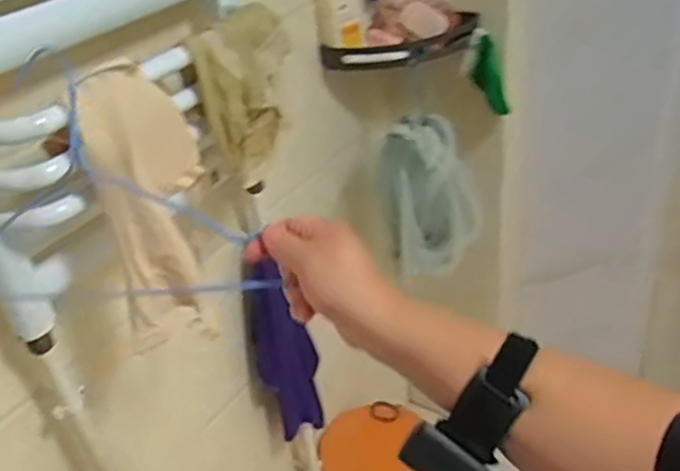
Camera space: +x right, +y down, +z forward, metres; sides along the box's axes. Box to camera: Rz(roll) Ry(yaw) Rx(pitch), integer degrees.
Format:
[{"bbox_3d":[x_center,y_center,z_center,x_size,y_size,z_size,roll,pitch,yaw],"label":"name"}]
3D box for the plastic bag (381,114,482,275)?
[{"bbox_3d":[0.164,-0.077,1.253,0.173,0.298,0.043,-21,29,-12],"label":"plastic bag"}]

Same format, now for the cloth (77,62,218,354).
[{"bbox_3d":[-0.197,-0.026,0.727,0.068,0.296,0.123,0,35,11],"label":"cloth"}]

